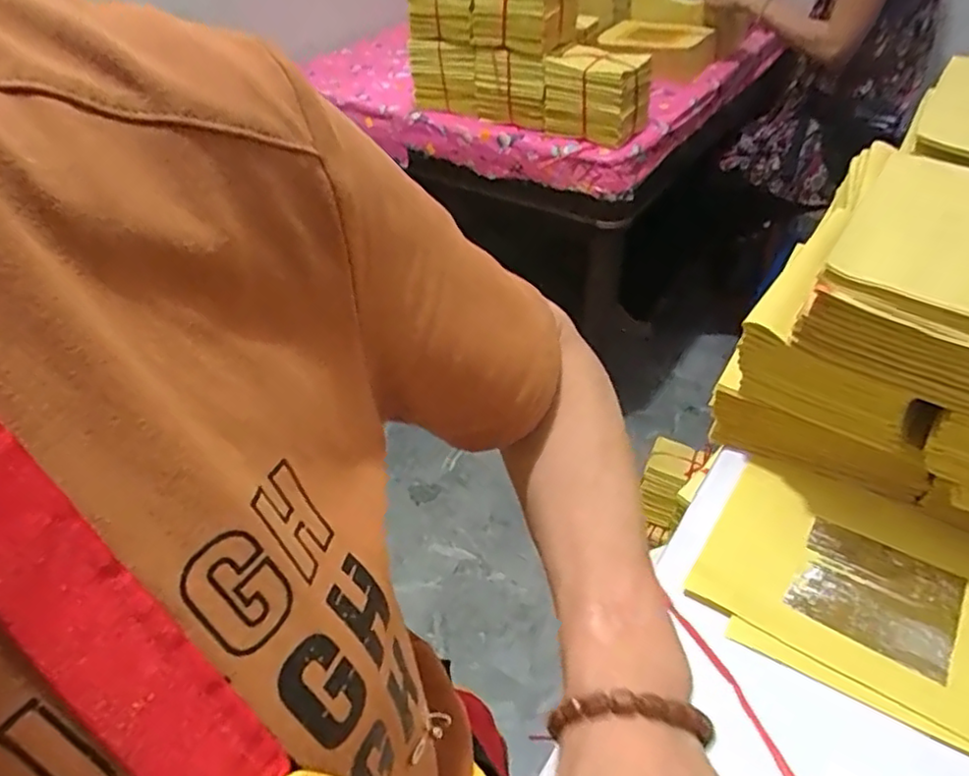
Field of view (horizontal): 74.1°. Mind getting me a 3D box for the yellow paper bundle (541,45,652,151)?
[{"bbox_3d":[0.212,-0.546,1.190,0.180,0.127,0.126,19,49,24],"label":"yellow paper bundle"}]

